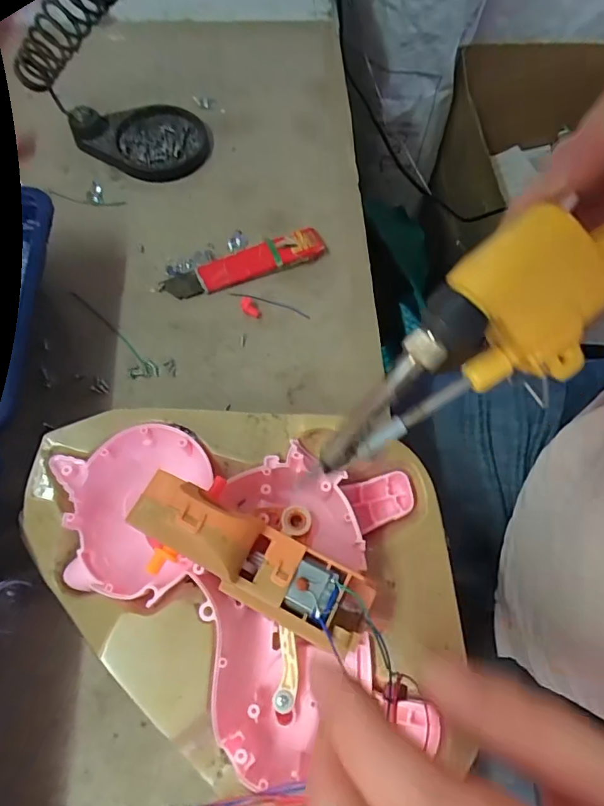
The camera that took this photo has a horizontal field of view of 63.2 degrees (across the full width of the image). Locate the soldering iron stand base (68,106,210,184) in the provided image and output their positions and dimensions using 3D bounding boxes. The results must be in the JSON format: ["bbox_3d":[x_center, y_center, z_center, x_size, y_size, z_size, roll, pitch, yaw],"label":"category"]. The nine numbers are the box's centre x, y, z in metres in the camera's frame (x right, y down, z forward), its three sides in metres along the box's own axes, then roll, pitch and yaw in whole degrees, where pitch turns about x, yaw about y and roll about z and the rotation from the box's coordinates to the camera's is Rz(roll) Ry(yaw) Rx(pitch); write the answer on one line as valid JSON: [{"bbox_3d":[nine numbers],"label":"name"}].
[{"bbox_3d":[-0.111,-0.184,0.345,0.087,0.027,0.060,-14,68,-8],"label":"soldering iron stand base"}]

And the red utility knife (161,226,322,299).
[{"bbox_3d":[-0.037,-0.090,0.312,0.104,0.010,0.022,-19,69,-10],"label":"red utility knife"}]

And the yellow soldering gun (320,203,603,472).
[{"bbox_3d":[0.084,-0.040,0.146,0.188,0.035,0.035,-36,66,6],"label":"yellow soldering gun"}]

